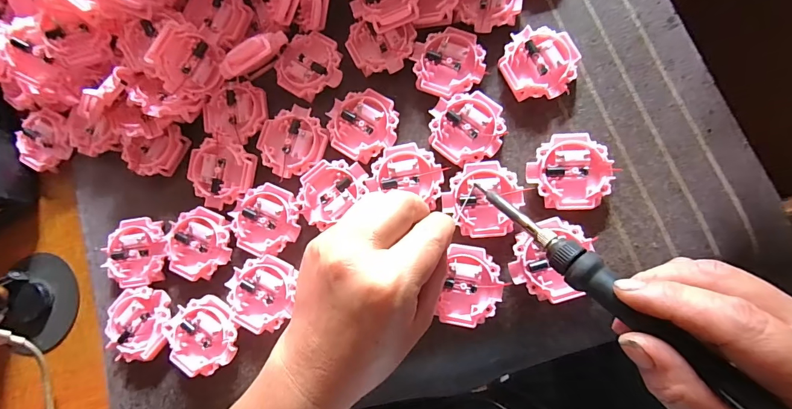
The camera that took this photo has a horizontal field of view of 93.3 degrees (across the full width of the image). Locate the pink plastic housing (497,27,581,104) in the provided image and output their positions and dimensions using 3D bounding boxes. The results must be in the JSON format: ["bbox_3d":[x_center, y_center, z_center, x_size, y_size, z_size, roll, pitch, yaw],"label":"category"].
[{"bbox_3d":[0.105,-0.103,0.275,0.052,0.014,0.052,-1,81,8],"label":"pink plastic housing"}]

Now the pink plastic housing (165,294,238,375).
[{"bbox_3d":[-0.141,0.096,0.272,0.050,0.008,0.052,-1,81,8],"label":"pink plastic housing"}]

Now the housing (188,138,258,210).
[{"bbox_3d":[-0.137,-0.023,0.290,0.052,0.010,0.050,17,84,11],"label":"housing"}]

